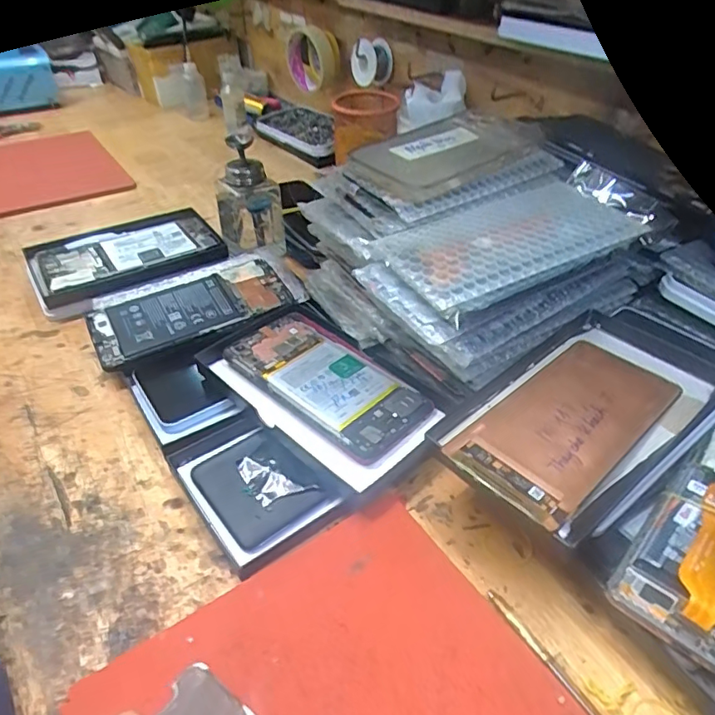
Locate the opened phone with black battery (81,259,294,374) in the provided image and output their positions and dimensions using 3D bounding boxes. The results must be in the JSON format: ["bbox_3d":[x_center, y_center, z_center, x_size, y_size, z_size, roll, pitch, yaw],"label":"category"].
[{"bbox_3d":[-0.144,-0.044,0.472,0.167,0.010,0.082,-20,47,-21],"label":"opened phone with black battery"}]

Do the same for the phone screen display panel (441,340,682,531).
[{"bbox_3d":[0.129,0.036,0.322,0.156,0.009,0.071,-31,52,-30],"label":"phone screen display panel"}]

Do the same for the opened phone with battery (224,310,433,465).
[{"bbox_3d":[-0.023,0.016,0.399,0.155,0.009,0.074,33,51,27],"label":"opened phone with battery"}]

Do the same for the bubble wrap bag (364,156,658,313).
[{"bbox_3d":[0.112,-0.086,0.367,0.191,0.025,0.085,-19,45,-21],"label":"bubble wrap bag"}]

